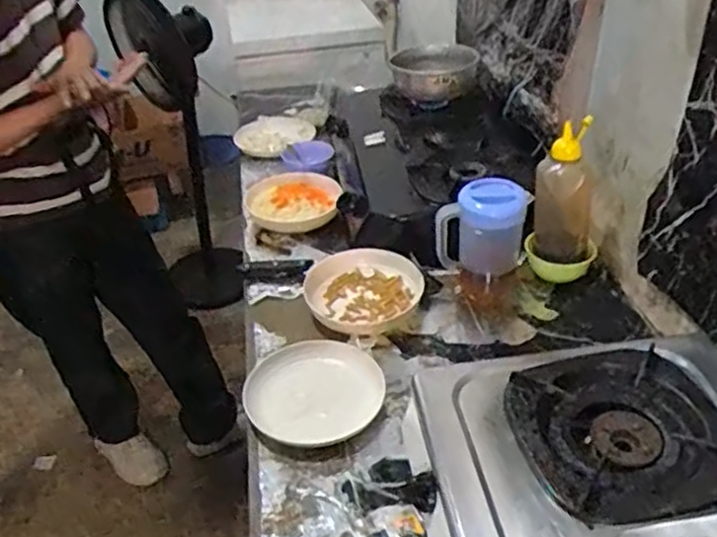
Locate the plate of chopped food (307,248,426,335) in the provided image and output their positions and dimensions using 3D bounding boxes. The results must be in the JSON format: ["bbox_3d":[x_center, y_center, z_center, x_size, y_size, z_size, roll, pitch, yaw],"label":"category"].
[{"bbox_3d":[0.011,0.030,1.089,0.179,0.038,0.171,-2,36,2],"label":"plate of chopped food"}]

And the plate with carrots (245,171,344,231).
[{"bbox_3d":[-0.120,-0.139,1.319,0.170,0.044,0.178,-1,36,3],"label":"plate with carrots"}]

